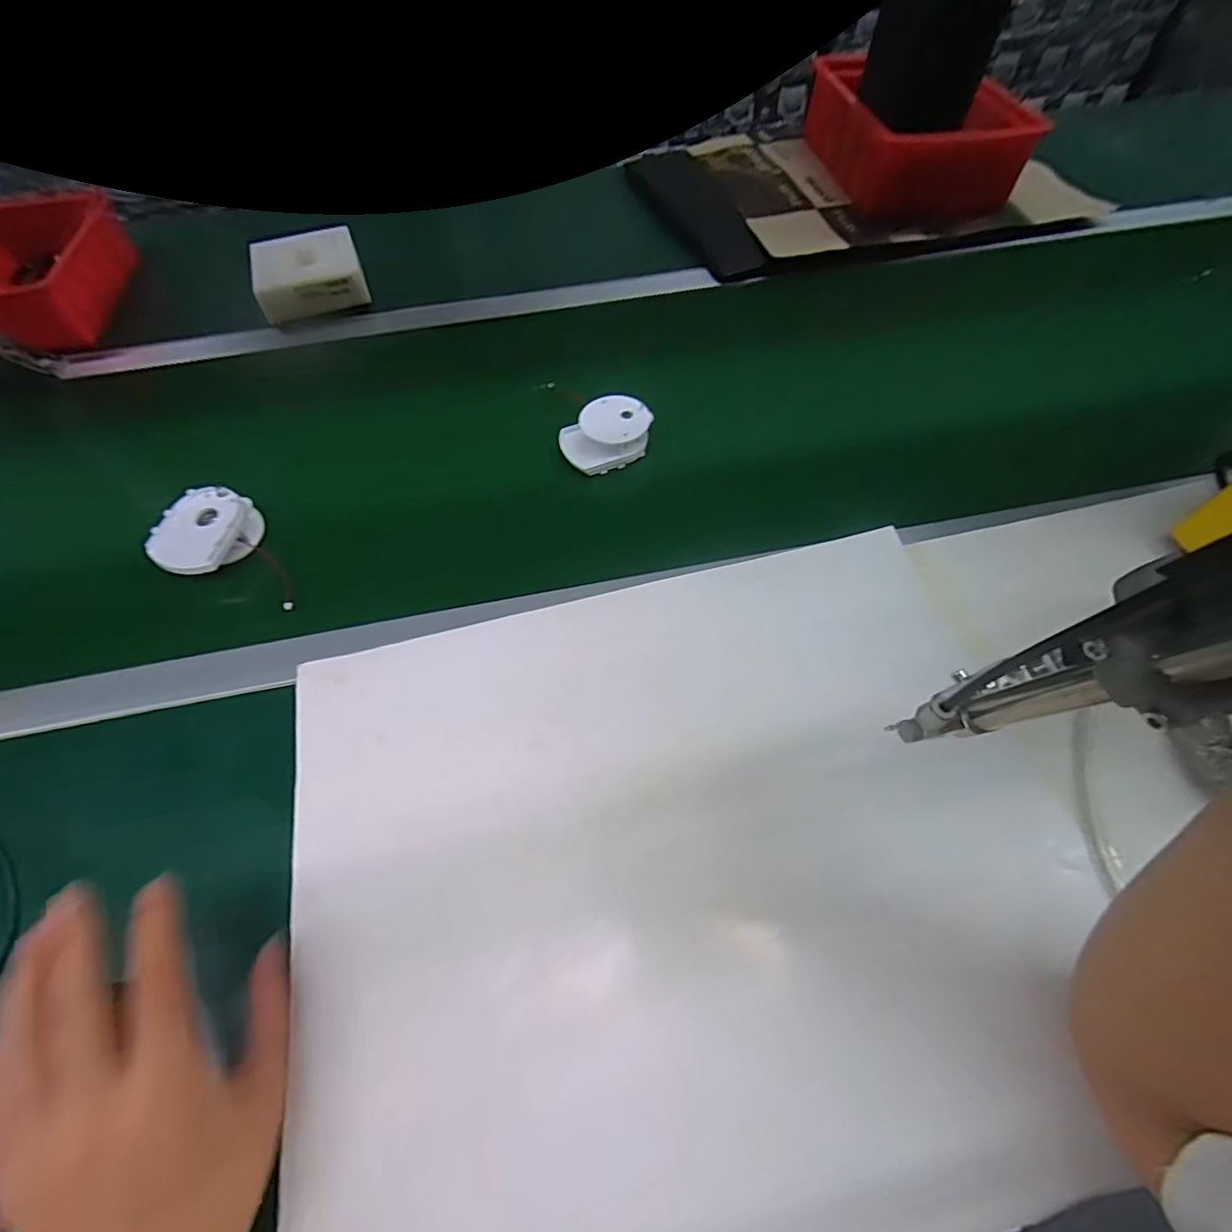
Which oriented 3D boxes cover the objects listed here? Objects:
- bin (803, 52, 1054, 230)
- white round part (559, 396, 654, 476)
[{"bbox_3d":[0.409,-0.658,0.784,0.212,0.088,0.270,-11,55,-3],"label":"bin"},{"bbox_3d":[-0.009,-0.174,0.543,0.083,0.033,0.057,-23,56,-11],"label":"white round part"}]

